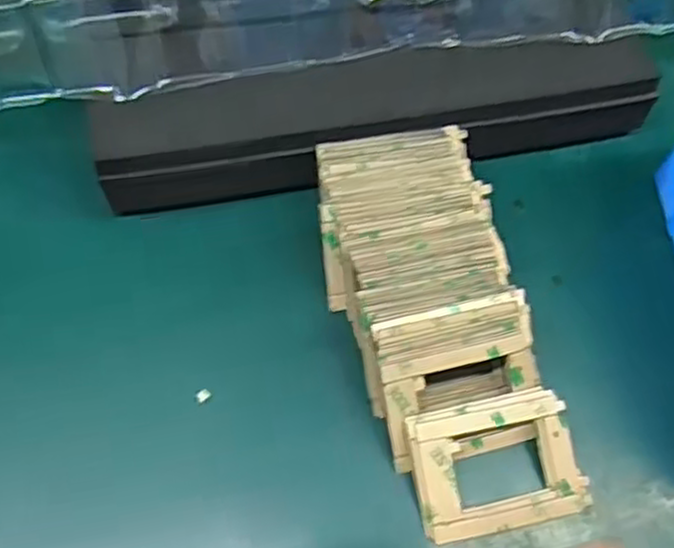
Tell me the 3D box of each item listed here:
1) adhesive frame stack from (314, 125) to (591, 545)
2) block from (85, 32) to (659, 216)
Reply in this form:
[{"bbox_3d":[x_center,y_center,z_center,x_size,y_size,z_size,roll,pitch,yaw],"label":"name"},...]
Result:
[{"bbox_3d":[0.035,0.016,0.259,0.062,0.027,0.142,-15,78,-12],"label":"adhesive frame stack"},{"bbox_3d":[0.017,-0.061,0.290,0.211,0.031,0.041,-11,64,-10],"label":"block"}]

